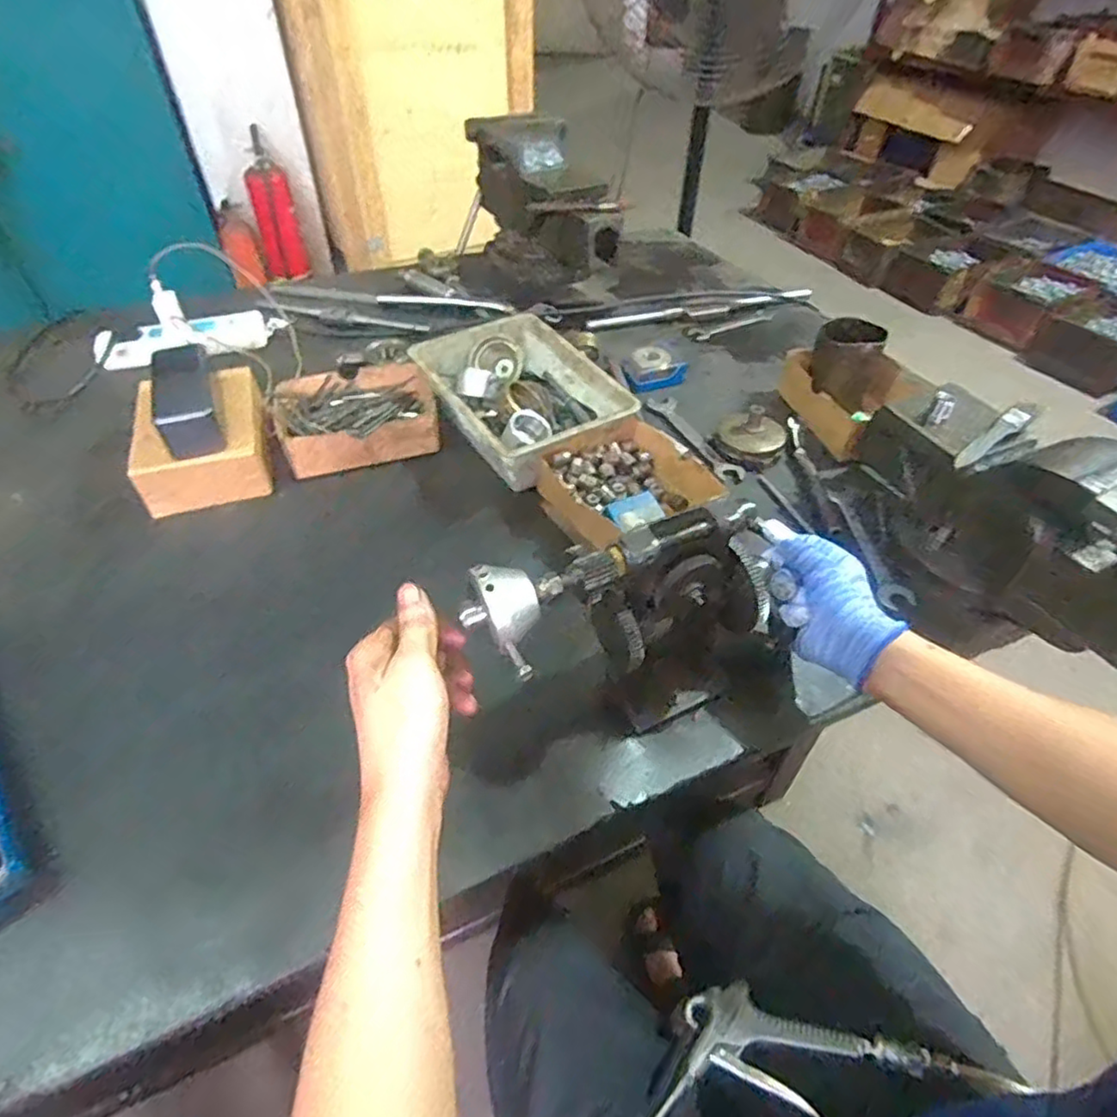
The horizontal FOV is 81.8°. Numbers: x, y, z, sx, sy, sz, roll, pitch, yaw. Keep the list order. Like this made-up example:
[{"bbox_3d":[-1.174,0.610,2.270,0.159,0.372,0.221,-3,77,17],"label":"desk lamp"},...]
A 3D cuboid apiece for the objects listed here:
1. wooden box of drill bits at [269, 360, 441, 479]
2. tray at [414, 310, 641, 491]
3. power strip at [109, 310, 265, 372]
[{"bbox_3d":[-0.231,-0.162,0.749,0.176,0.055,0.138,-15,48,-15],"label":"wooden box of drill bits"},{"bbox_3d":[-0.046,-0.188,0.756,0.172,0.065,0.246,-25,51,-23],"label":"tray"},{"bbox_3d":[-0.499,-0.298,0.870,0.198,0.033,0.060,-20,50,-19],"label":"power strip"}]

